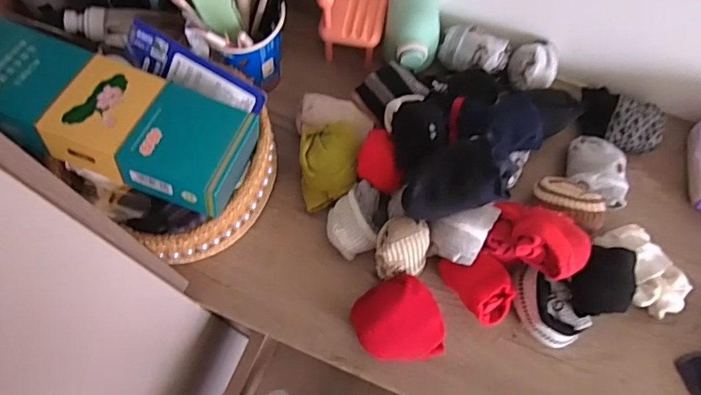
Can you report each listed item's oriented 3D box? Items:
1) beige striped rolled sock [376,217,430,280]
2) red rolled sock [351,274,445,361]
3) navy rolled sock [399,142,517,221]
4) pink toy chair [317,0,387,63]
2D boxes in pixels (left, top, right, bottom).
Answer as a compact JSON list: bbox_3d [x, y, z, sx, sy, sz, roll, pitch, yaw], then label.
[{"bbox_3d":[0.053,0.053,0.527,0.055,0.059,0.051,0,68,0],"label":"beige striped rolled sock"},{"bbox_3d":[0.049,0.126,0.520,0.083,0.053,0.082,0,68,0],"label":"red rolled sock"},{"bbox_3d":[0.099,-0.017,0.488,0.097,0.039,0.063,-18,88,15],"label":"navy rolled sock"},{"bbox_3d":[0.006,-0.223,0.618,0.073,0.101,0.077,13,72,6],"label":"pink toy chair"}]

